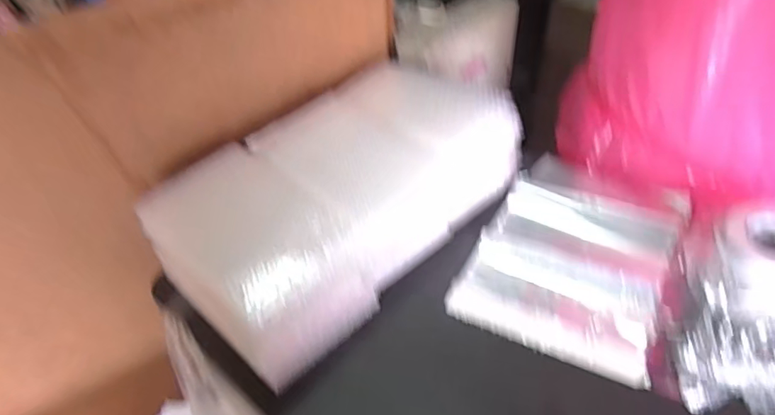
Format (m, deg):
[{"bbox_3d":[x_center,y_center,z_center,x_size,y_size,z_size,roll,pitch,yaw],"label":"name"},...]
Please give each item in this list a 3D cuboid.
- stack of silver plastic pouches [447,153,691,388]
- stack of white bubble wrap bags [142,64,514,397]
[{"bbox_3d":[0.306,0.063,0.789,0.284,0.052,0.407,19,47,25],"label":"stack of silver plastic pouches"},{"bbox_3d":[-0.065,-0.030,0.818,0.316,0.153,0.577,30,52,33],"label":"stack of white bubble wrap bags"}]

